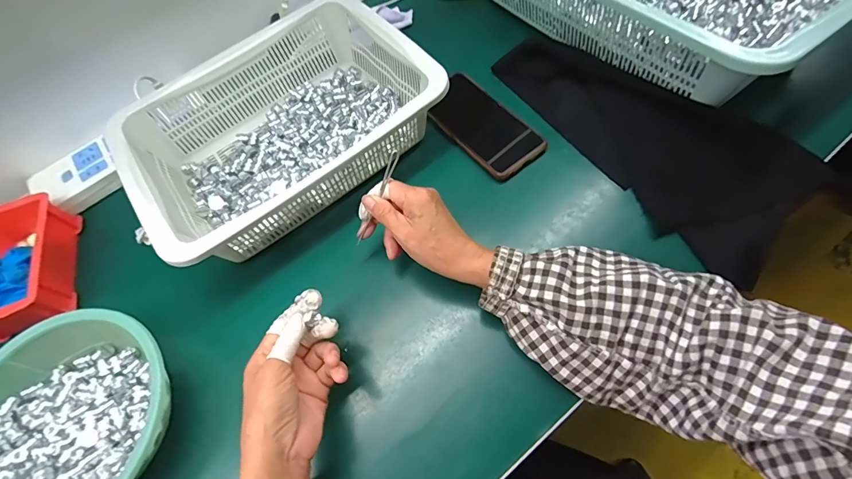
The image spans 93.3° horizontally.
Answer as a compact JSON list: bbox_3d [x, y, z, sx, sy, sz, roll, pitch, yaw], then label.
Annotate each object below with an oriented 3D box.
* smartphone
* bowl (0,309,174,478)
[{"bbox_3d":[0.067,-0.139,0.482,0.075,0.011,0.152,-36,64,-11],"label":"smartphone"},{"bbox_3d":[-0.313,0.164,0.367,0.184,0.076,0.179,-3,63,6],"label":"bowl"}]

